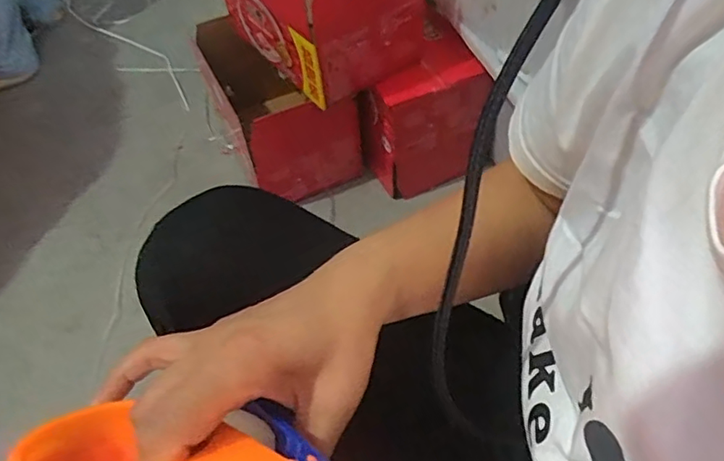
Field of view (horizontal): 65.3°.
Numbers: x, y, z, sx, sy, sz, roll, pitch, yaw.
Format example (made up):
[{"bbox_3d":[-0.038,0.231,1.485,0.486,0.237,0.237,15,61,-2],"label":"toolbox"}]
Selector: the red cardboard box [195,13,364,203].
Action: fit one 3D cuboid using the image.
[{"bbox_3d":[-0.152,-0.214,0.989,0.177,0.202,0.283,-26,53,-16],"label":"red cardboard box"}]

